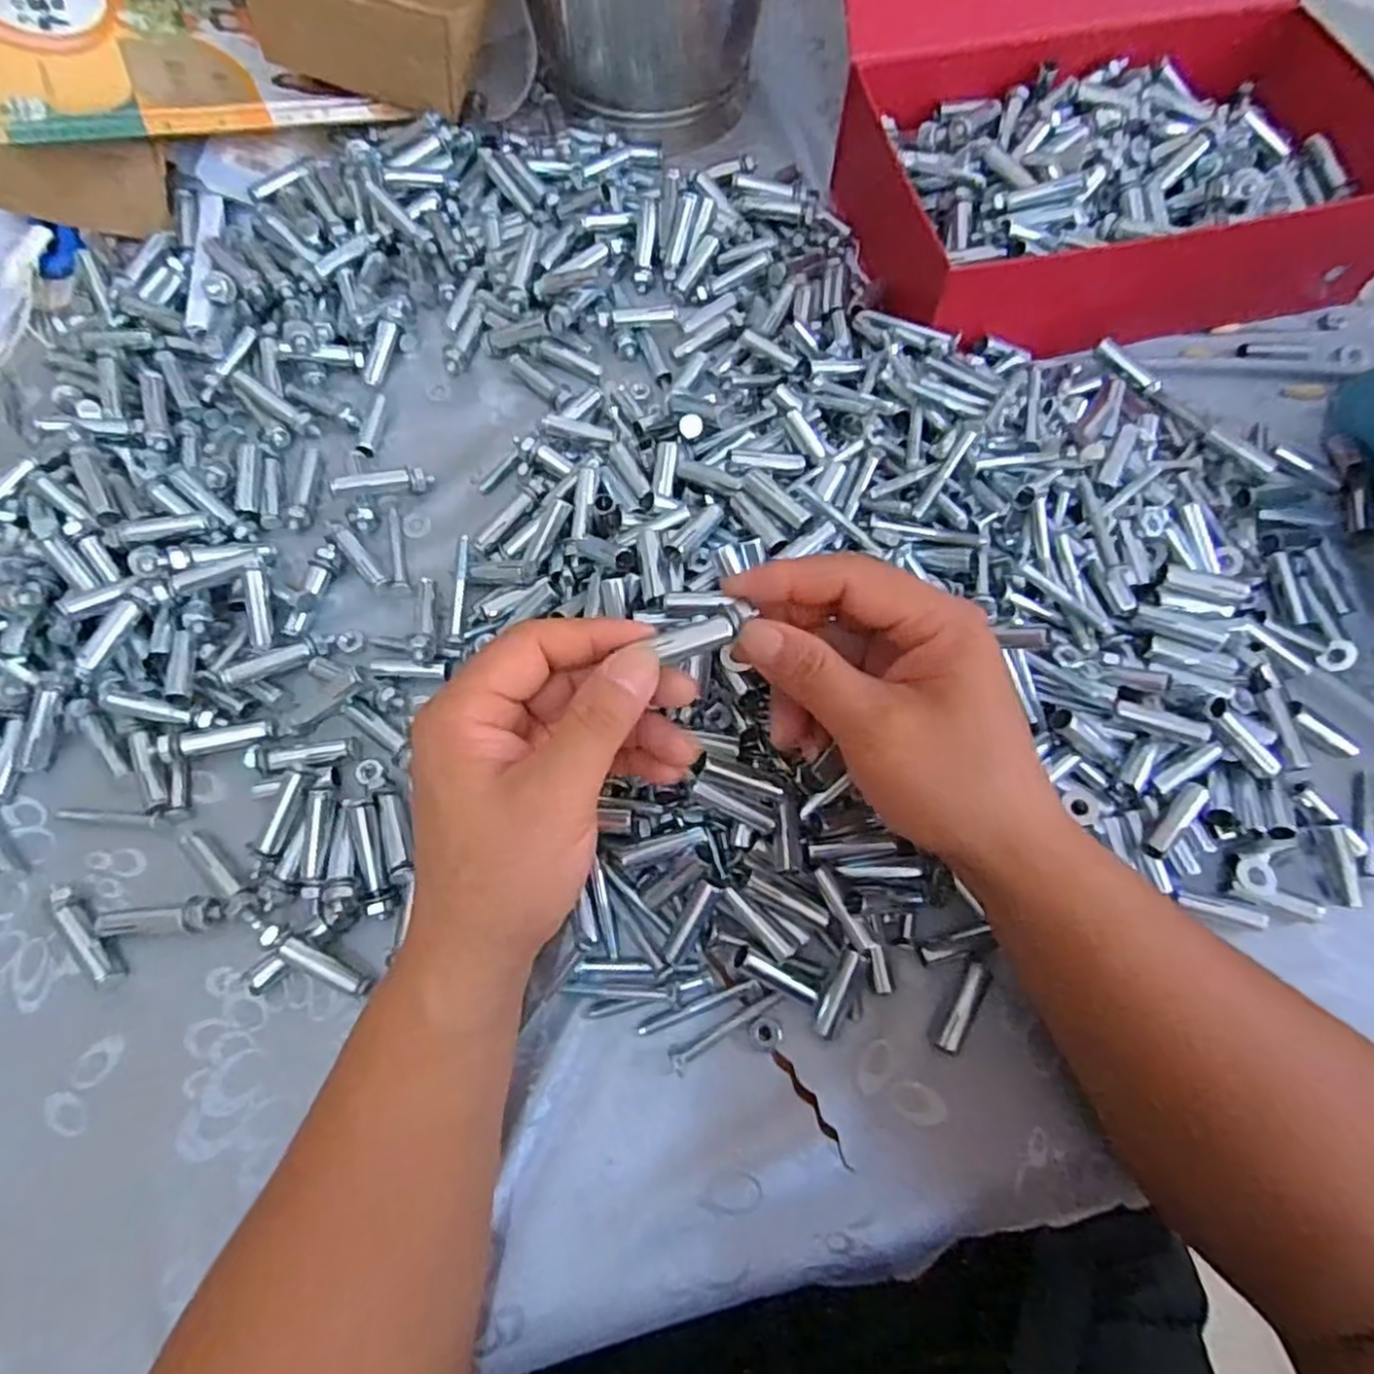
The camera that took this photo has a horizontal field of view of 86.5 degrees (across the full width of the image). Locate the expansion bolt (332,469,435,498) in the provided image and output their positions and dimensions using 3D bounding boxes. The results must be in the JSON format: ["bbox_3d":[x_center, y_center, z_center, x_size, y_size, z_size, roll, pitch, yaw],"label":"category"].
[{"bbox_3d":[-0.171,-0.115,0.413,0.053,0.012,0.013,-13,69,-21],"label":"expansion bolt"}]

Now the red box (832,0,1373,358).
[{"bbox_3d":[0.245,-0.413,0.428,0.299,0.177,0.355,-12,70,-4],"label":"red box"}]

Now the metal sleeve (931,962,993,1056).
[{"bbox_3d":[0.119,0.138,0.315,0.009,0.008,0.040,31,72,11],"label":"metal sleeve"}]

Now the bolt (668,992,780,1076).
[{"bbox_3d":[0.017,0.147,0.315,0.054,0.007,0.011,-30,72,-11],"label":"bolt"}]

